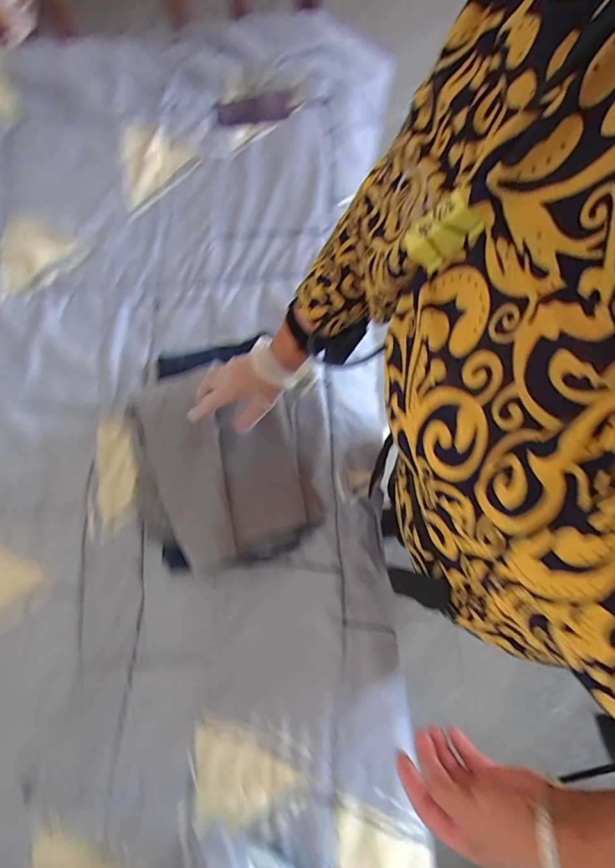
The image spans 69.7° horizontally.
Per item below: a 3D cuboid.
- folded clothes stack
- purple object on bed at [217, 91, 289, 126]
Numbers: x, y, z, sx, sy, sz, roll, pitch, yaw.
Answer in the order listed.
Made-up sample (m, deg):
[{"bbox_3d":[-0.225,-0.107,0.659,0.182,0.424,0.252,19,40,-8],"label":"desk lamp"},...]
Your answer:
[{"bbox_3d":[-0.149,0.024,0.684,0.254,0.076,0.361,-19,78,-5],"label":"folded clothes stack"},{"bbox_3d":[-0.109,-0.656,0.894,0.143,0.022,0.065,-5,78,-3],"label":"purple object on bed"}]

